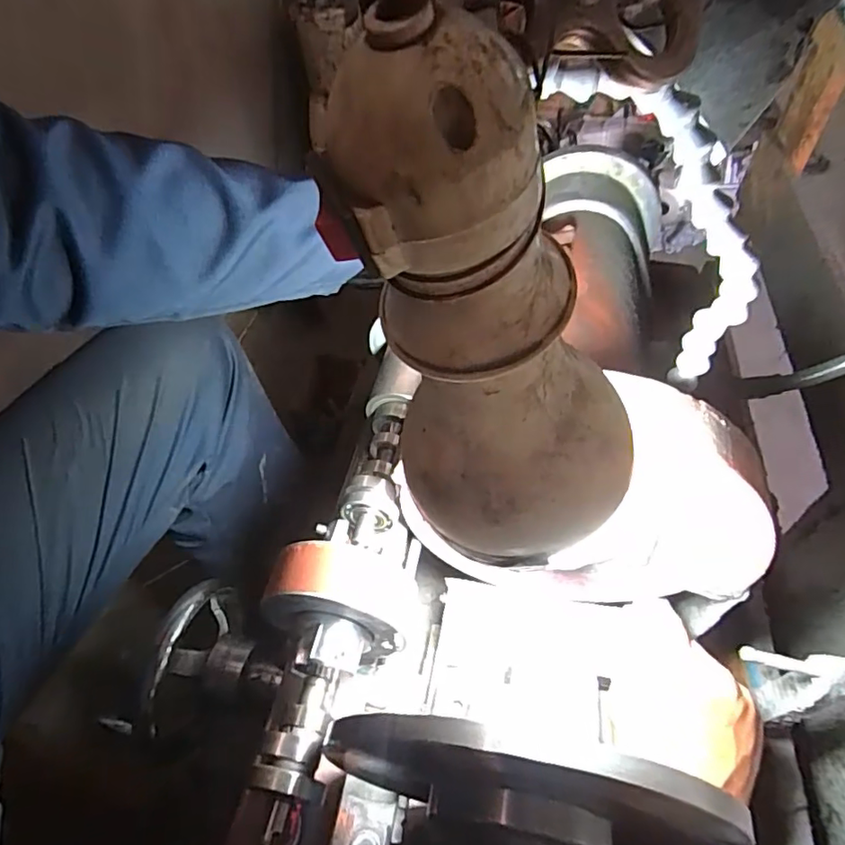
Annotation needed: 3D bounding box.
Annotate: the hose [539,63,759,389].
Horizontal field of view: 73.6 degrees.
[{"bbox_3d":[0.111,-0.078,0.246,0.051,0.173,0.016,-10,43,35],"label":"hose"}]

